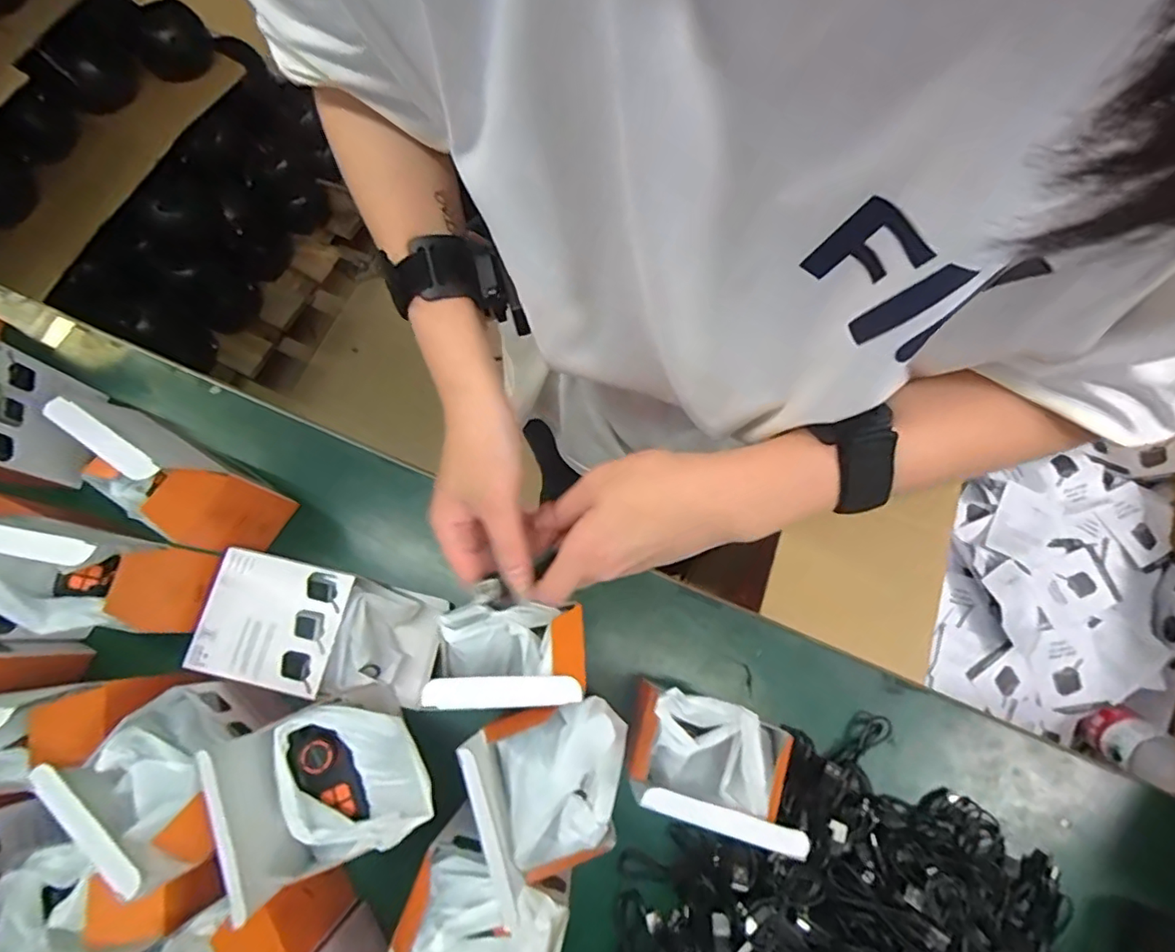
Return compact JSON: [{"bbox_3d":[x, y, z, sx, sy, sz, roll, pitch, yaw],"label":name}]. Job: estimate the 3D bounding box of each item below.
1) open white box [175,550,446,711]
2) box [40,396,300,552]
[{"bbox_3d":[-0.222,0.131,0.488,0.172,0.069,0.095,13,76,4],"label":"open white box"},{"bbox_3d":[-0.332,0.007,0.465,0.096,0.173,0.064,29,77,7],"label":"box"}]

